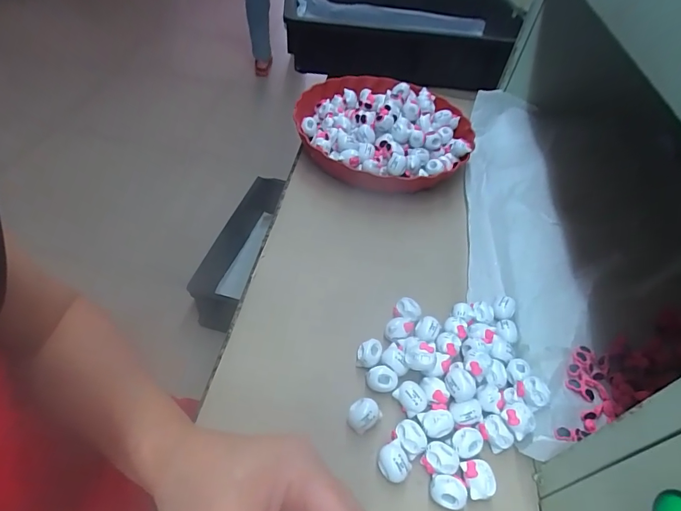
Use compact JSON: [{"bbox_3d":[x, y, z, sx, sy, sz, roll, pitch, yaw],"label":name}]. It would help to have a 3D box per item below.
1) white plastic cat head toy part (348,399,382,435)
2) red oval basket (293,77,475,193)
[{"bbox_3d":[0.018,0.128,0.330,0.021,0.020,0.025,39,54,24],"label":"white plastic cat head toy part"},{"bbox_3d":[0.061,-0.181,0.571,0.238,0.077,0.241,8,48,-1],"label":"red oval basket"}]

